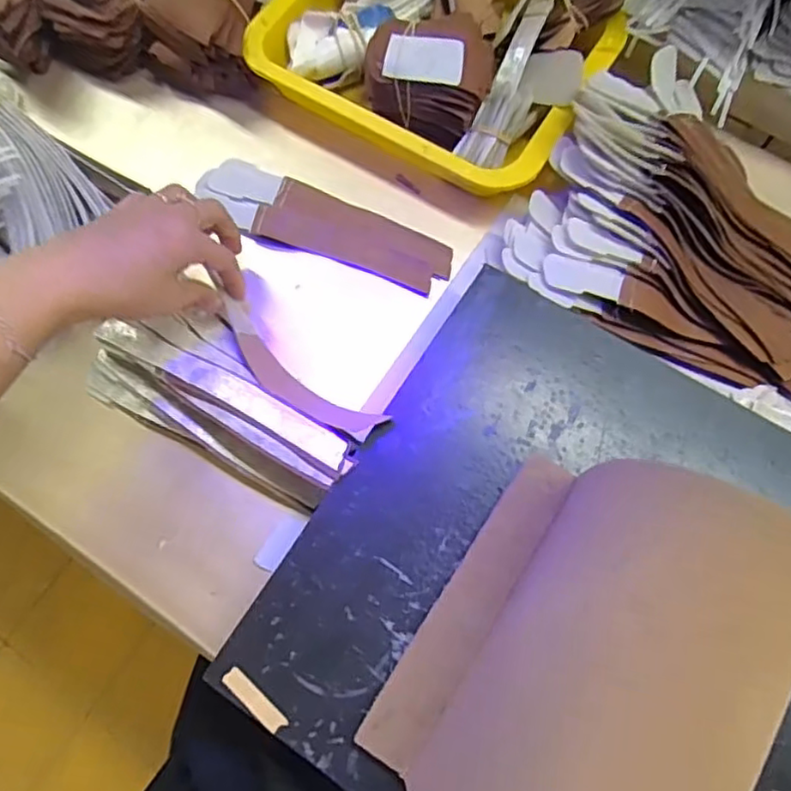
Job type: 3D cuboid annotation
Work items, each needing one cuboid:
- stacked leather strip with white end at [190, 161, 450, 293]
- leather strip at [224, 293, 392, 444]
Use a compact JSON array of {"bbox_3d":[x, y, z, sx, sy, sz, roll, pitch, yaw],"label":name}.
[{"bbox_3d":[-0.056,-0.130,0.480,0.200,0.011,0.053,23,75,9],"label":"stacked leather strip with white end"},{"bbox_3d":[-0.070,-0.013,0.423,0.146,0.030,0.034,37,78,27],"label":"leather strip"}]

